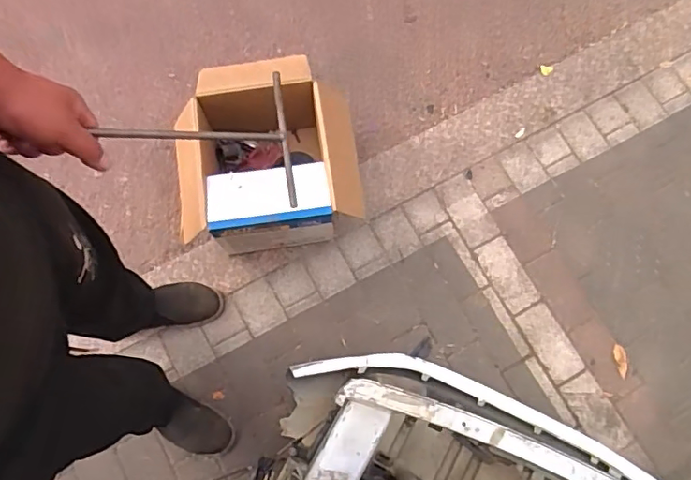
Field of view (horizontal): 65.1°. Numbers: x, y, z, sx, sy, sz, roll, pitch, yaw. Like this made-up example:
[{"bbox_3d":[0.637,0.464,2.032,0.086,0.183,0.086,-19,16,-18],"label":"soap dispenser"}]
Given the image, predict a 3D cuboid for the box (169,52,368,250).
[{"bbox_3d":[-0.187,-0.205,1.332,0.441,0.238,0.421,-9,75,-3],"label":"box"}]

